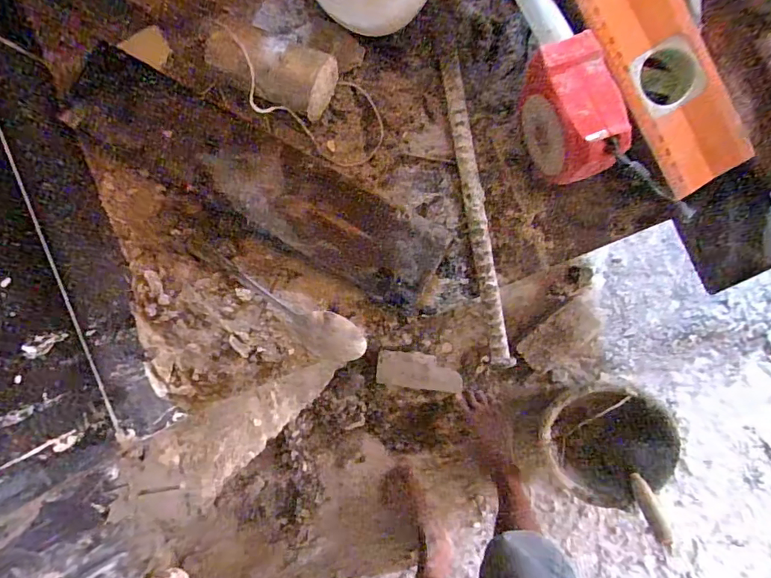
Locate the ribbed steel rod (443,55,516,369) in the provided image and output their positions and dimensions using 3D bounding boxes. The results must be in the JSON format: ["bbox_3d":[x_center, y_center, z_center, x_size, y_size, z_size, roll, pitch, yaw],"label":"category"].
[{"bbox_3d":[0.067,-0.057,0.353,0.015,0.014,0.229,-9,91,1],"label":"ribbed steel rod"}]

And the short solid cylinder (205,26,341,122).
[{"bbox_3d":[-0.071,-0.152,0.342,0.074,0.045,0.043,25,90,3],"label":"short solid cylinder"}]

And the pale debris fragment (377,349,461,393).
[{"bbox_3d":[0.079,0.189,1.099,0.192,0.013,0.079,5,90,4],"label":"pale debris fragment"}]

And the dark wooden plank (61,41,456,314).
[{"bbox_3d":[-0.096,-0.084,0.358,0.298,0.012,0.067,29,92,0],"label":"dark wooden plank"}]

